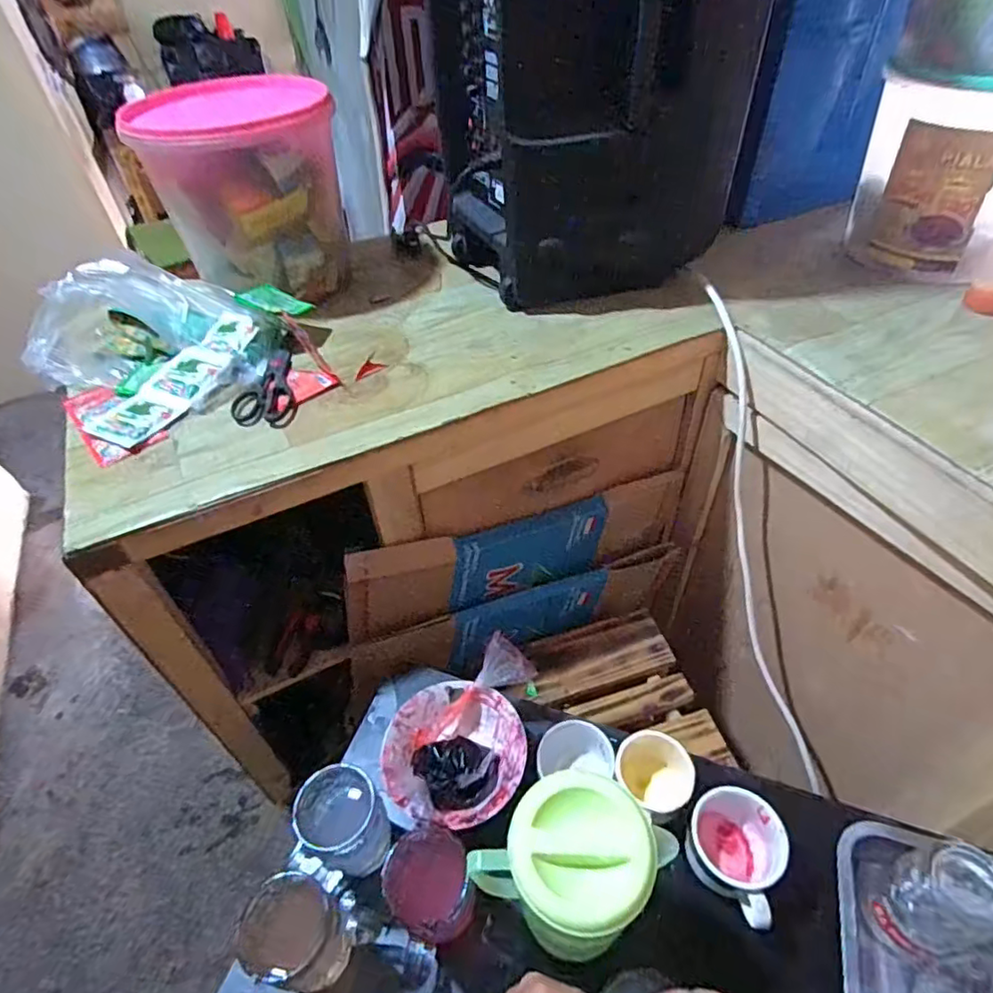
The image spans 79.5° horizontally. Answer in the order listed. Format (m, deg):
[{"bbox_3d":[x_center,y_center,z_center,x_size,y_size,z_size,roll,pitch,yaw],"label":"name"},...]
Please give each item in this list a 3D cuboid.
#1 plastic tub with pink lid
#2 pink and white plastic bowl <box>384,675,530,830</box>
[{"bbox_3d":[-0.339,-0.416,0.847,0.242,0.249,0.212,-10,47,-4],"label":"plastic tub with pink lid"},{"bbox_3d":[-0.047,0.291,0.670,0.154,0.047,0.149,-3,47,3],"label":"pink and white plastic bowl"}]

